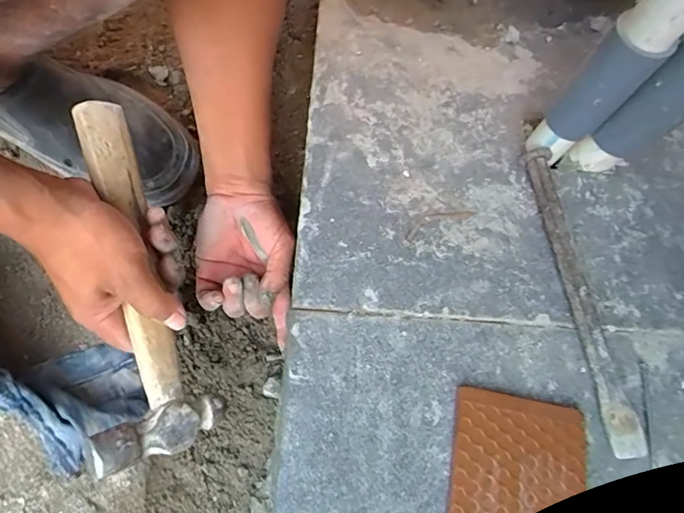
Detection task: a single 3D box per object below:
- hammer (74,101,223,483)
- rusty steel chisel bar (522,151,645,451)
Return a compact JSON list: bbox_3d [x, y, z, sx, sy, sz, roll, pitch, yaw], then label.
[{"bbox_3d":[-0.153,0.018,0.312,0.076,0.051,0.251,-12,92,-7],"label":"hammer"},{"bbox_3d":[0.180,0.023,0.342,0.019,0.022,0.237,-5,70,-9],"label":"rusty steel chisel bar"}]

